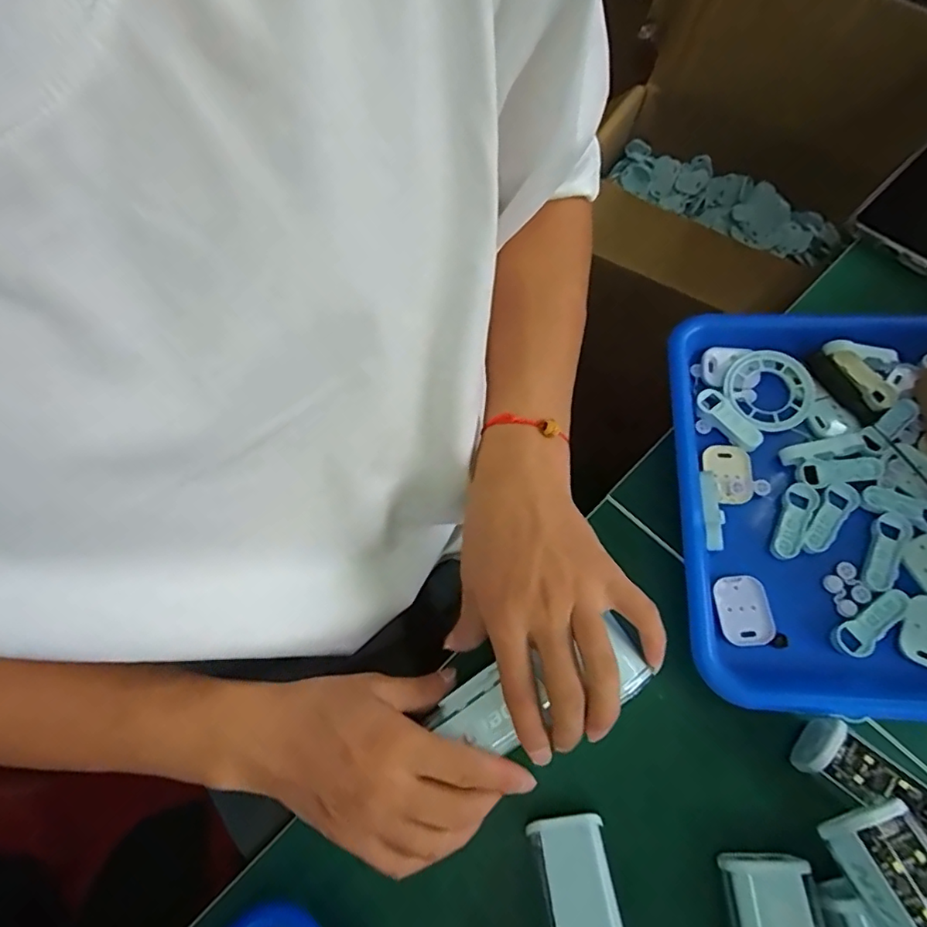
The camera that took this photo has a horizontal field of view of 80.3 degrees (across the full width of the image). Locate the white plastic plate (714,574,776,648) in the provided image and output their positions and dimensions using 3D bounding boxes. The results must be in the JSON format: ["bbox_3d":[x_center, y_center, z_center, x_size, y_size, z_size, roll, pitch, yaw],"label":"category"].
[{"bbox_3d":[0.168,0.088,0.329,0.028,0.006,0.040,-5,67,3],"label":"white plastic plate"}]

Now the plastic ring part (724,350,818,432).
[{"bbox_3d":[0.209,-0.051,0.374,0.054,0.009,0.056,-2,67,4],"label":"plastic ring part"}]

